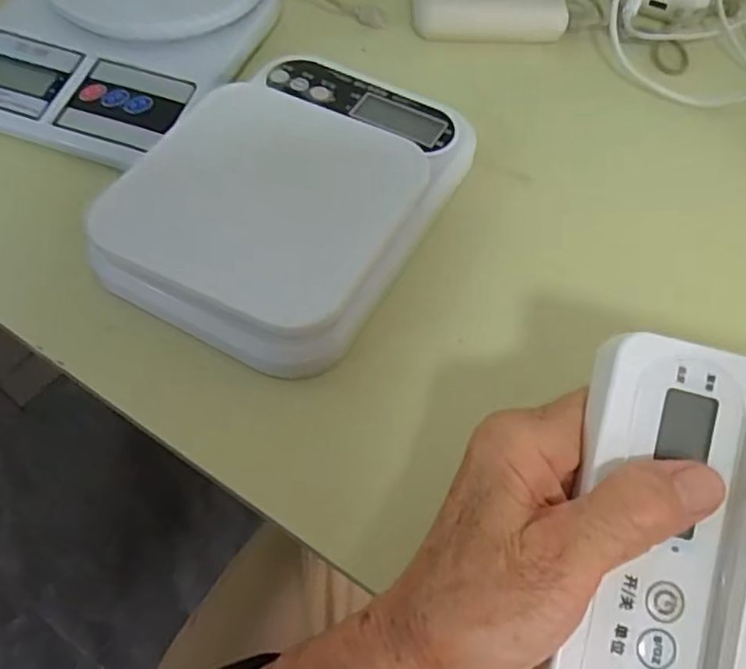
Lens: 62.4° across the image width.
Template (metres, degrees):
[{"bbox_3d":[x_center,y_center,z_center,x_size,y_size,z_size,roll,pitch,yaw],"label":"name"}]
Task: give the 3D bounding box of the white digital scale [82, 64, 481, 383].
[{"bbox_3d":[-0.042,-0.081,0.327,0.143,0.036,0.193,24,61,13],"label":"white digital scale"}]

